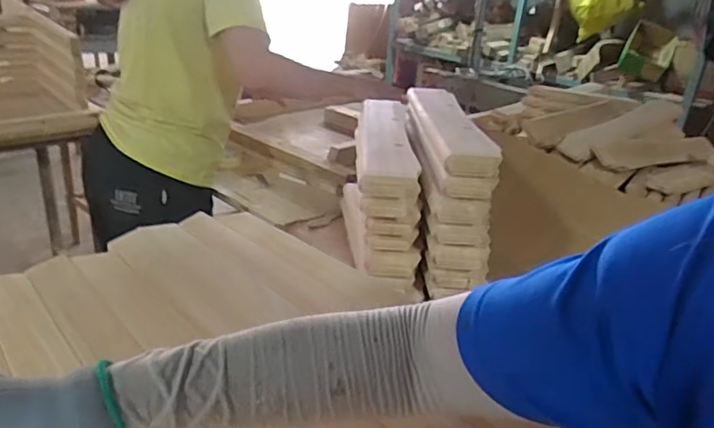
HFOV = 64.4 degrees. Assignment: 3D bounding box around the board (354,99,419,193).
[{"bbox_3d":[0.046,-0.126,0.945,0.089,0.024,0.428,4,24,-1],"label":"board"}]

